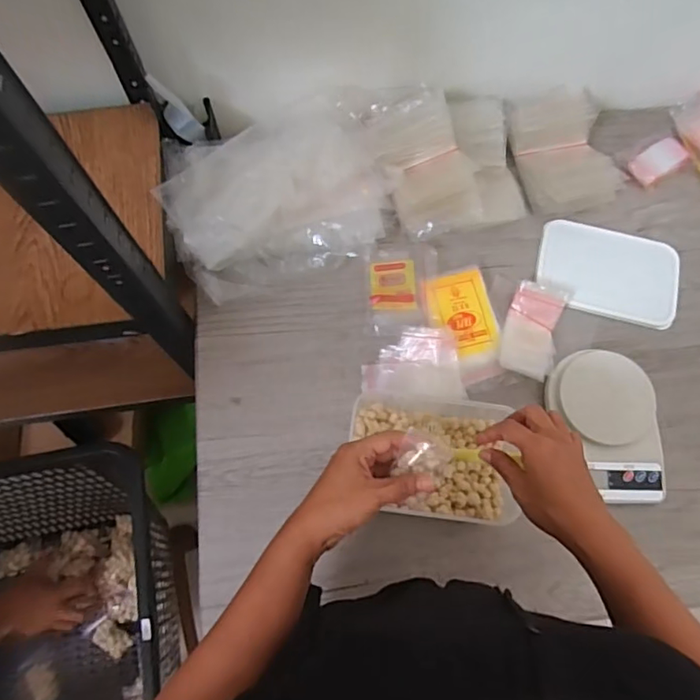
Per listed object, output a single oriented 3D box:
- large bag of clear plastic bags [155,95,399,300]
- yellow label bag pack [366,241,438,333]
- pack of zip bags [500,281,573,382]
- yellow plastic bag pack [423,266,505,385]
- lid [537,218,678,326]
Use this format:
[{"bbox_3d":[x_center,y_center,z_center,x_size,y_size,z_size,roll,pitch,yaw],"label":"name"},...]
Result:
[{"bbox_3d":[-0.089,-0.203,0.695,0.285,0.119,0.202,-13,72,-5],"label":"large bag of clear plastic bags"},{"bbox_3d":[0.069,-0.085,0.697,0.088,0.014,0.126,2,72,-1],"label":"yellow label bag pack"},{"bbox_3d":[0.232,-0.026,0.680,0.064,0.023,0.124,20,72,5],"label":"pack of zip bags"},{"bbox_3d":[0.150,-0.034,0.685,0.081,0.013,0.146,-12,72,-5],"label":"yellow plastic bag pack"},{"bbox_3d":[0.350,-0.106,0.721,0.185,0.013,0.117,14,72,3],"label":"lid"}]

